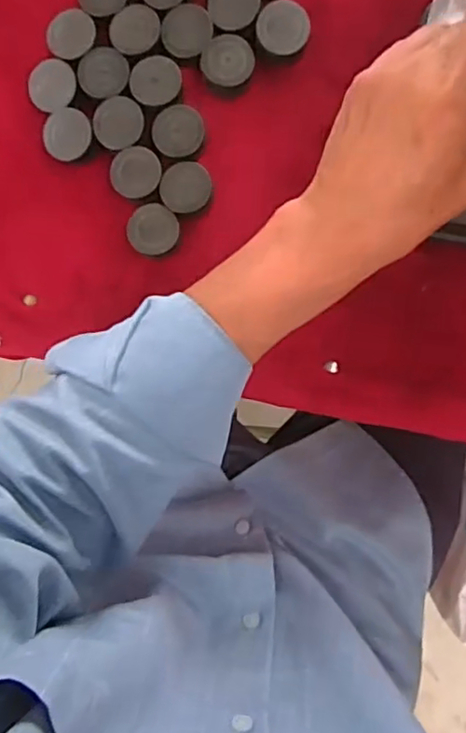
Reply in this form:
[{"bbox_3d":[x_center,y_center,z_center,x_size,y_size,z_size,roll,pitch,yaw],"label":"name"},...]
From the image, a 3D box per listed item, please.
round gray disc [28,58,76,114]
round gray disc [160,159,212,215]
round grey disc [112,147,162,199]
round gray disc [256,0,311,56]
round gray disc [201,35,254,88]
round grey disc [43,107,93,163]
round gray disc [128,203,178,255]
[{"bbox_3d":[-0.118,-0.184,0.403,0.031,0.009,0.035,-45,86,7],"label":"round gray disc"},{"bbox_3d":[-0.030,-0.114,0.391,0.032,0.005,0.032,0,92,8],"label":"round gray disc"},{"bbox_3d":[-0.063,-0.124,0.391,0.033,0.004,0.031,0,92,8],"label":"round grey disc"},{"bbox_3d":[0.032,-0.211,0.384,0.032,0.010,0.032,0,92,8],"label":"round gray disc"},{"bbox_3d":[-0.003,-0.192,0.385,0.033,0.004,0.030,0,92,8],"label":"round gray disc"},{"bbox_3d":[-0.107,-0.150,0.395,0.032,0.004,0.032,0,92,8],"label":"round grey disc"},{"bbox_3d":[-0.051,-0.088,0.391,0.032,0.004,0.031,0,92,8],"label":"round gray disc"}]

